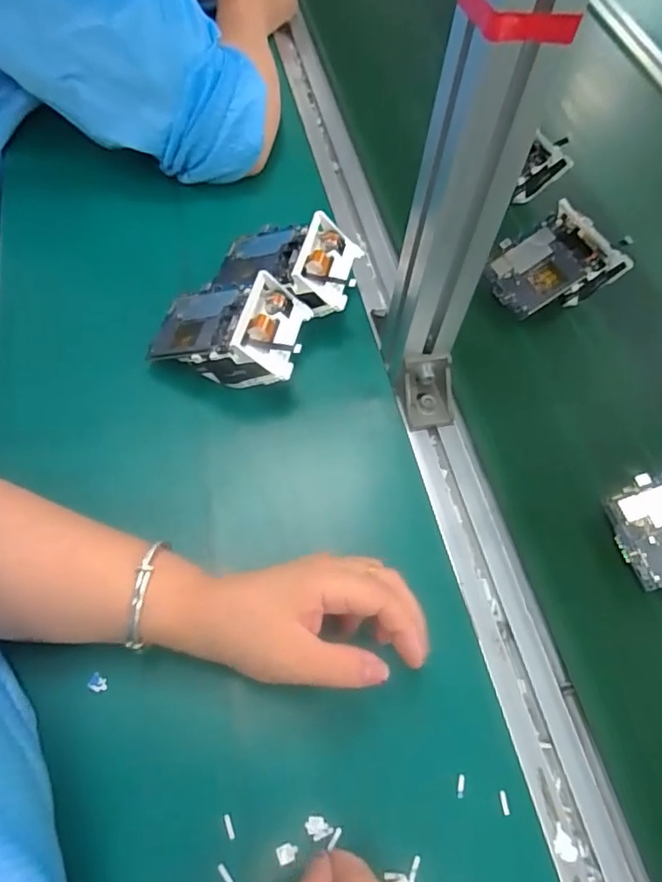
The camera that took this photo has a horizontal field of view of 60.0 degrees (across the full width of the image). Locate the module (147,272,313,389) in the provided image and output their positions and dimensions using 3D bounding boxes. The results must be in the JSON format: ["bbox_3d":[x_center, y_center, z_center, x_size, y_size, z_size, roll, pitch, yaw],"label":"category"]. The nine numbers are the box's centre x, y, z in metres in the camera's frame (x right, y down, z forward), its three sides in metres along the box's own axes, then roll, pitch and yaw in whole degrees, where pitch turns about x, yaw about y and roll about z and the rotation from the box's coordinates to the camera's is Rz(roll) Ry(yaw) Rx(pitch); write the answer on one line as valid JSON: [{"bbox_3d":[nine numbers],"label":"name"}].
[{"bbox_3d":[-0.079,-0.083,0.439,0.112,0.057,0.074,10,61,4],"label":"module"}]

